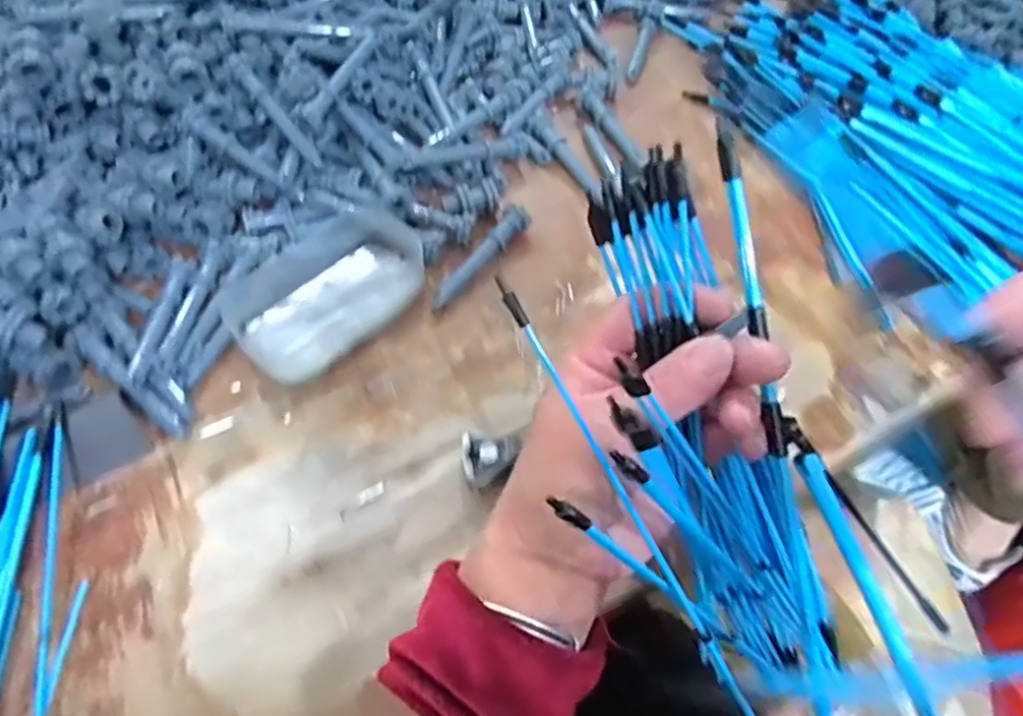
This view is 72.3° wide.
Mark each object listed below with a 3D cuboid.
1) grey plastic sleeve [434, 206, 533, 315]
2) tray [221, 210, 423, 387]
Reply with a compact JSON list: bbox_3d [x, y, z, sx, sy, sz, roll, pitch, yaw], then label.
[{"bbox_3d":[-0.018,-0.066,0.453,0.015,0.012,0.096,28,60,16],"label":"grey plastic sleeve"},{"bbox_3d":[-0.113,-0.046,0.430,0.081,0.023,0.122,40,64,22],"label":"tray"}]

